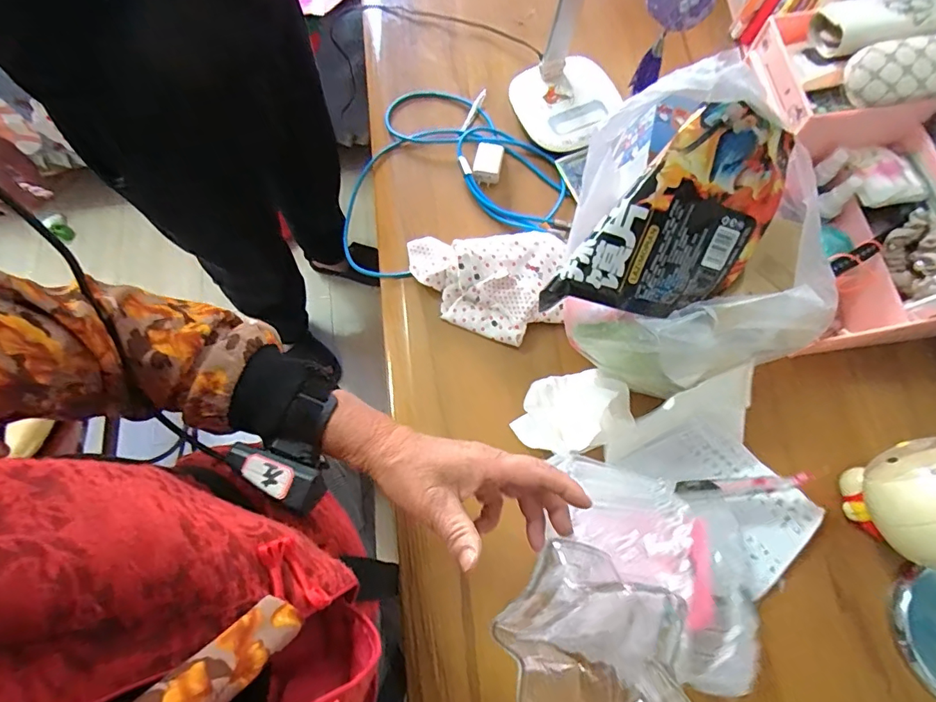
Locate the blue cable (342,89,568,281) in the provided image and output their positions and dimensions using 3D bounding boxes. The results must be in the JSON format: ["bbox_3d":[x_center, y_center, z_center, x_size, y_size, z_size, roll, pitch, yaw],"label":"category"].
[{"bbox_3d":[-0.034,-0.255,0.688,0.312,0.034,0.293,-12,72,-2],"label":"blue cable"}]

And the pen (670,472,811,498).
[{"bbox_3d":[0.273,0.137,0.489,0.125,0.016,0.018,-4,72,1],"label":"pen"}]

